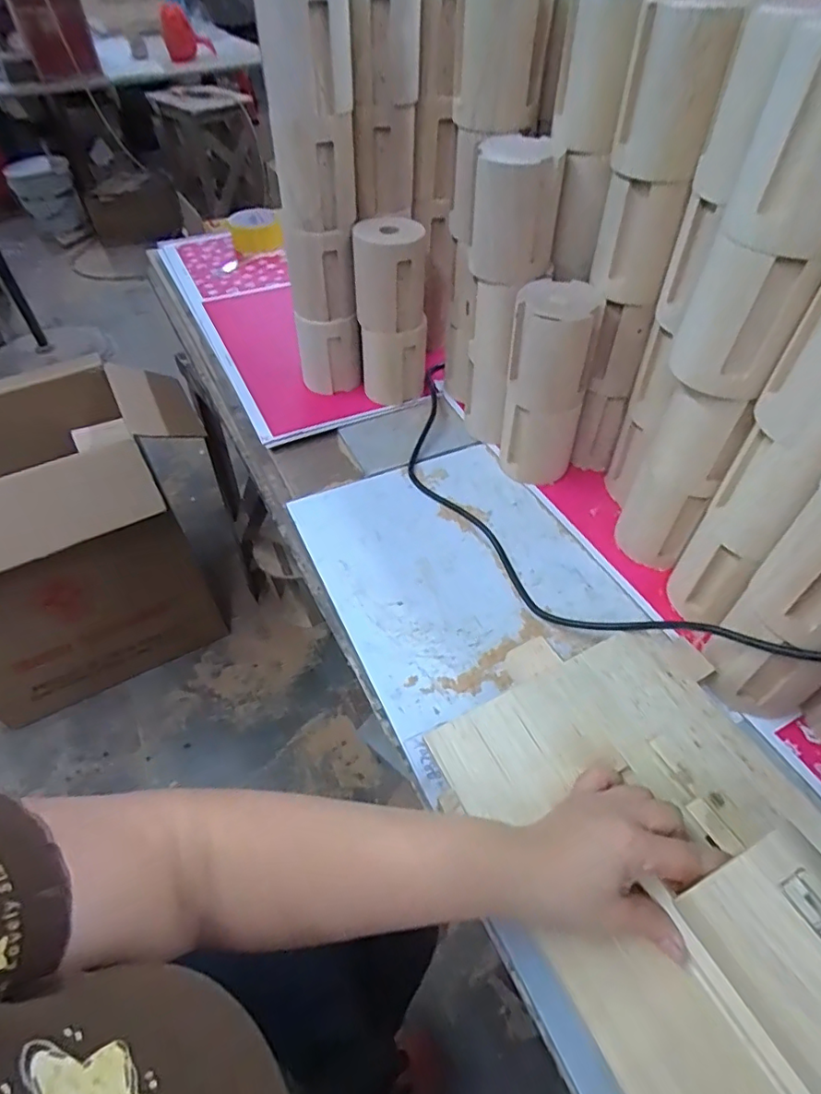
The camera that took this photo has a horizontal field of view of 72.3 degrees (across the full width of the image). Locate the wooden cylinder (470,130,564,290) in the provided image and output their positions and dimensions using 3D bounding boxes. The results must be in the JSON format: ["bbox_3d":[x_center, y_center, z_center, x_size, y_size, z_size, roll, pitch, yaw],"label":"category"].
[{"bbox_3d":[0.099,-0.316,0.531,0.080,0.100,0.075,6,50,7],"label":"wooden cylinder"}]

